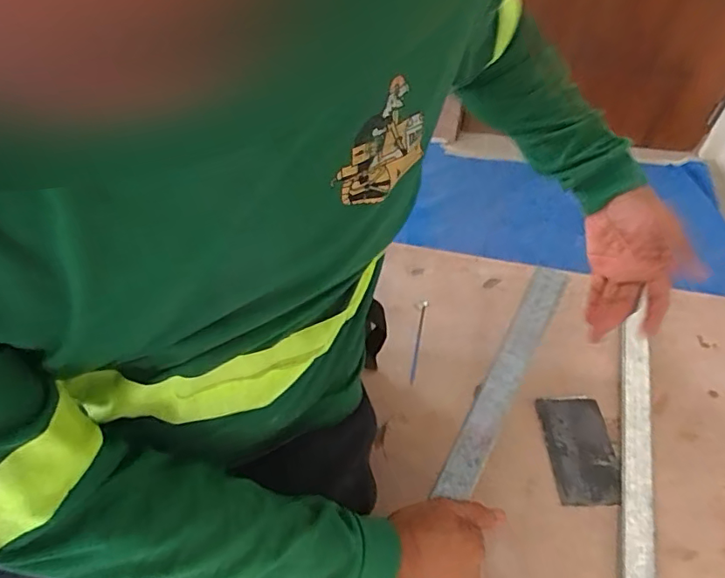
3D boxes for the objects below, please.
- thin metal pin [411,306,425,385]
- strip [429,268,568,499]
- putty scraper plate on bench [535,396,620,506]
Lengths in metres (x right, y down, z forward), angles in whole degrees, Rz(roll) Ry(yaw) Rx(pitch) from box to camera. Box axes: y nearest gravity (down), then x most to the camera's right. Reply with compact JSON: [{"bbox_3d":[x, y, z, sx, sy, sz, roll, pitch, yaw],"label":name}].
[{"bbox_3d":[0.078,0.078,0.754,0.006,0.012,0.123,10,53,6],"label":"thin metal pin"},{"bbox_3d":[0.106,0.182,0.553,0.036,0.018,0.467,23,75,22],"label":"strip"},{"bbox_3d":[0.267,0.196,0.654,0.080,0.006,0.133,-2,52,-3],"label":"putty scraper plate on bench"}]

